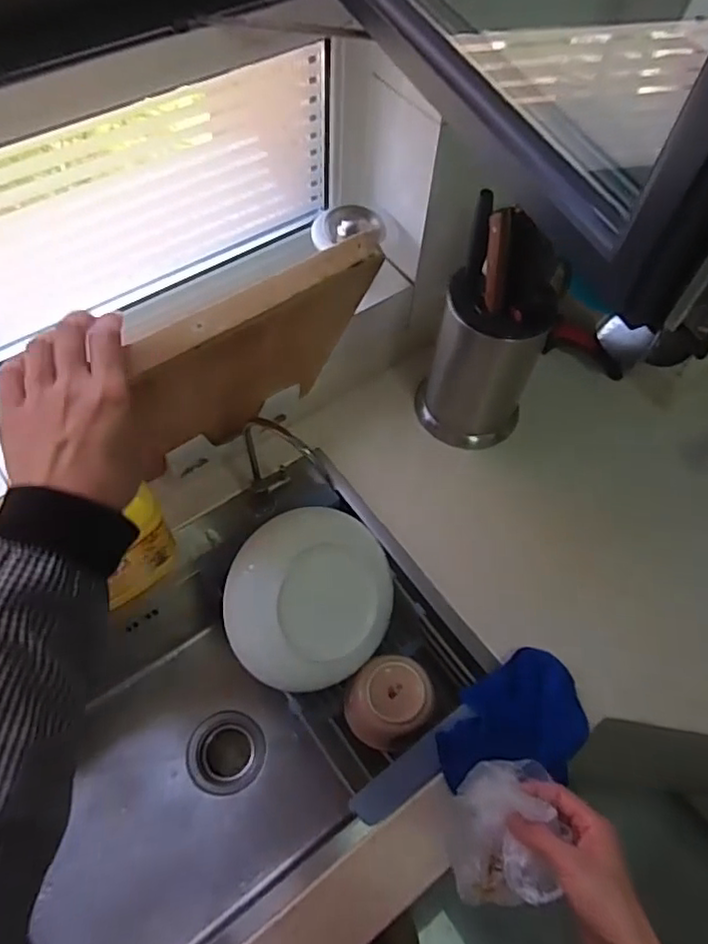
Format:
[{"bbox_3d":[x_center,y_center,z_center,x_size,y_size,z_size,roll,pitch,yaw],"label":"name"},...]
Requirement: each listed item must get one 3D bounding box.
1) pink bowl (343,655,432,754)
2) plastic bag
[{"bbox_3d":[0.043,0.285,0.778,0.109,0.070,0.095,-33,66,-19],"label":"pink bowl"},{"bbox_3d":[0.122,0.298,0.511,0.071,0.058,0.103,5,60,0],"label":"plastic bag"}]

